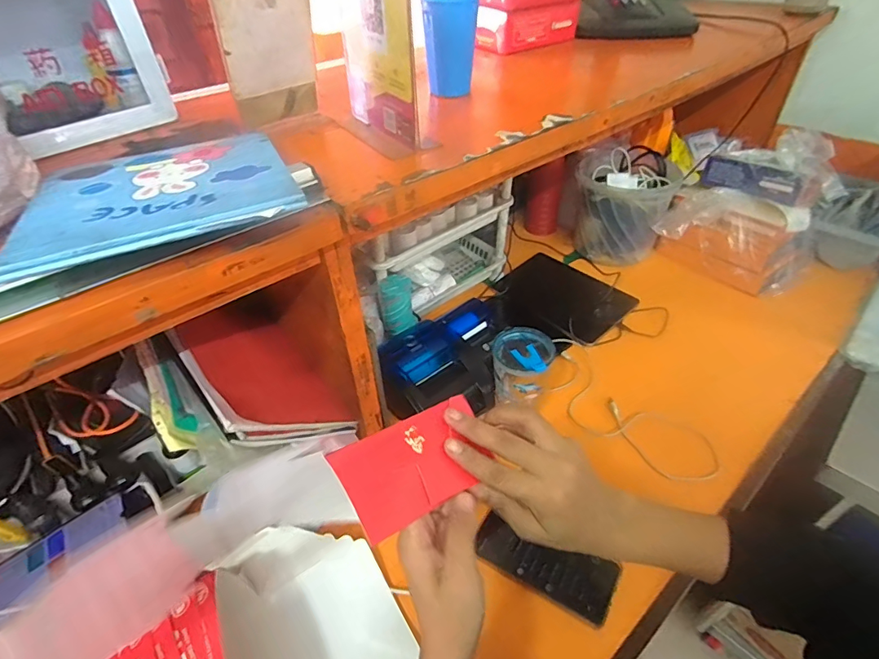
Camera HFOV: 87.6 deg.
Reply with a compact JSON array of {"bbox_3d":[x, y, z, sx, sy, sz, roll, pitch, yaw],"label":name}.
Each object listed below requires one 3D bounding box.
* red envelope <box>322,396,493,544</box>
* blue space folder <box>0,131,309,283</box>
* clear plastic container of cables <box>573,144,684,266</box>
[{"bbox_3d":[-0.012,0.083,0.289,0.105,0.007,0.056,-17,71,-41],"label":"red envelope"},{"bbox_3d":[-0.222,-0.116,0.365,0.190,0.012,0.194,-19,44,-17],"label":"blue space folder"},{"bbox_3d":[0.387,-0.269,0.997,0.207,0.179,0.196,4,42,8],"label":"clear plastic container of cables"}]

